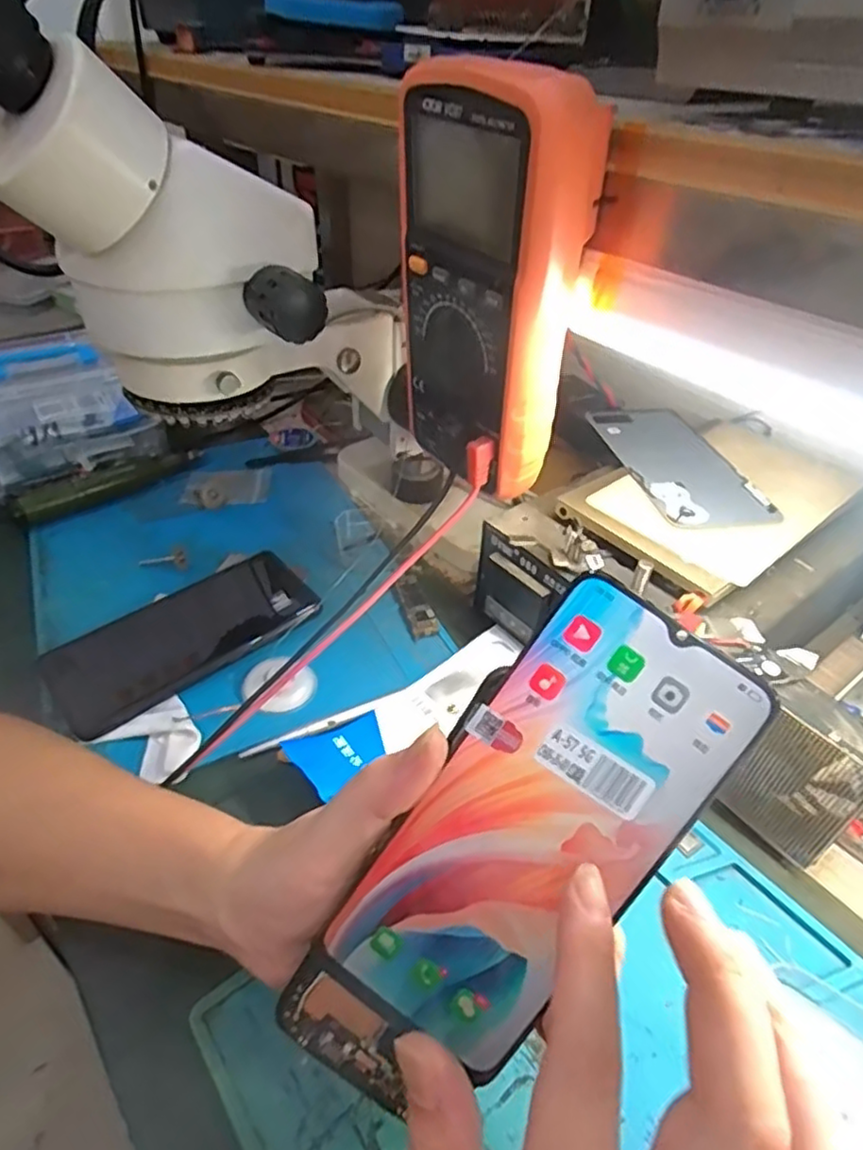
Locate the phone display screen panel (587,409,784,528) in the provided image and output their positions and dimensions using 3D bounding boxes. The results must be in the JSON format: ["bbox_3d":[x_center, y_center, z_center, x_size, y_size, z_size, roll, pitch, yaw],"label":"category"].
[{"bbox_3d":[0.165,-0.079,0.439,0.073,0.006,0.156,-3,40,-6],"label":"phone display screen panel"}]

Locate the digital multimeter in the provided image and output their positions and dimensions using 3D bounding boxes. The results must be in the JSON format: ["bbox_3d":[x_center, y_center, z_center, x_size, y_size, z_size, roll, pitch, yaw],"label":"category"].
[{"bbox_3d":[0.026,-0.127,0.305,0.051,0.170,0.091,-21,45,-25],"label":"digital multimeter"}]

